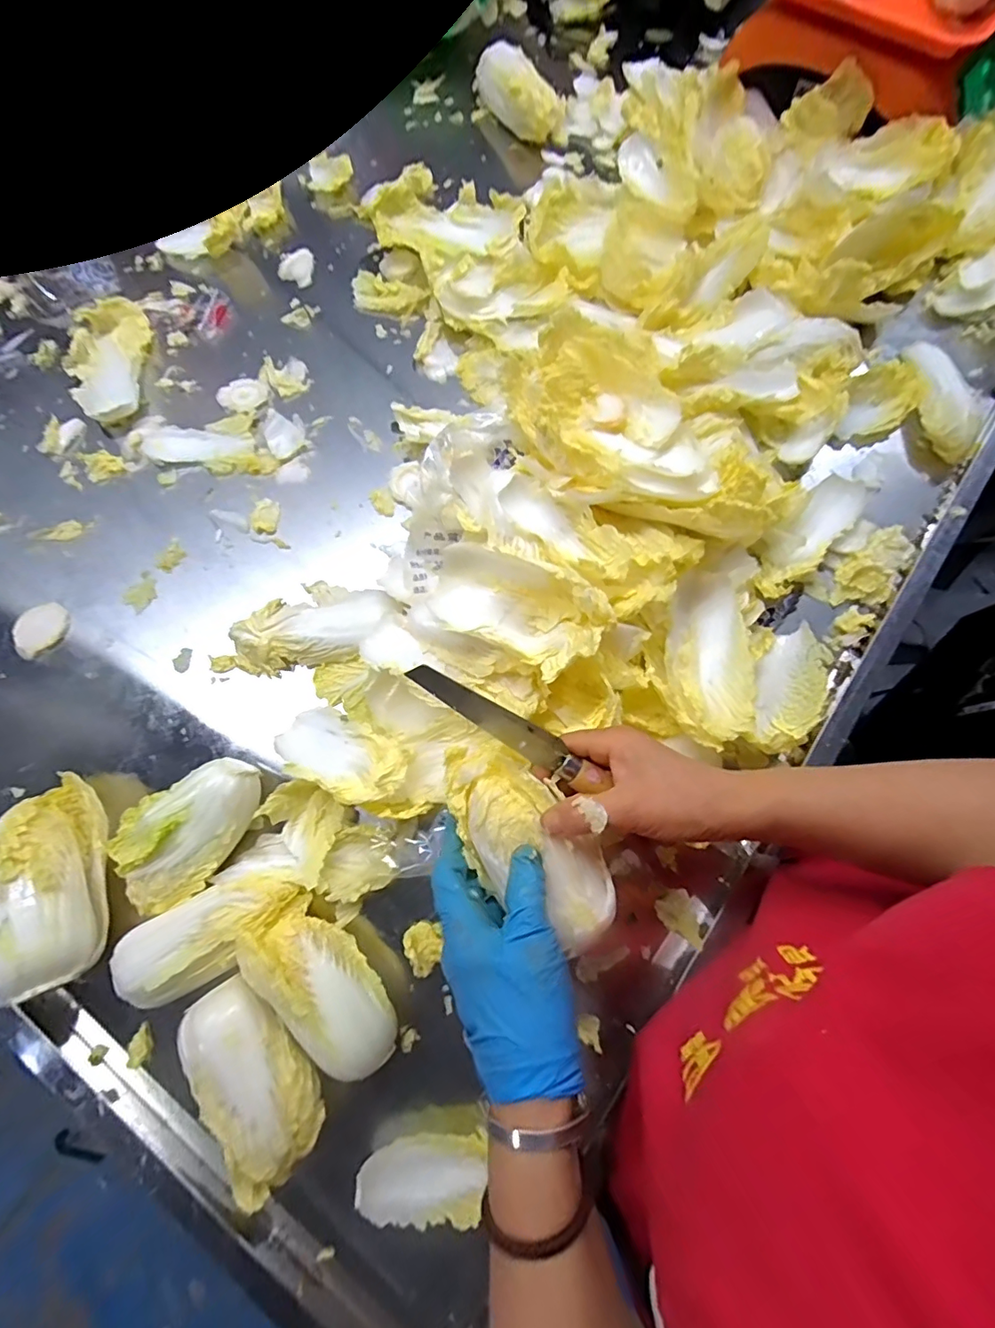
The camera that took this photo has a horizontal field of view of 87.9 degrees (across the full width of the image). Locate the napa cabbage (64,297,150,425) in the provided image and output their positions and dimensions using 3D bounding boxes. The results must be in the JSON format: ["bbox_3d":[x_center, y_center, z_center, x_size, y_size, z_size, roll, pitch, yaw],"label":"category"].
[{"bbox_3d":[-0.386,-0.301,0.510,0.066,0.025,0.143,-9,75,-1],"label":"napa cabbage"}]

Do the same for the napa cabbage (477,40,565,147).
[{"bbox_3d":[0.030,-0.649,0.585,0.060,0.048,0.121,-34,77,-7],"label":"napa cabbage"}]

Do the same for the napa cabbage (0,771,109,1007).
[{"bbox_3d":[-0.312,0.151,0.364,0.062,0.056,0.149,-18,62,-3],"label":"napa cabbage"}]

